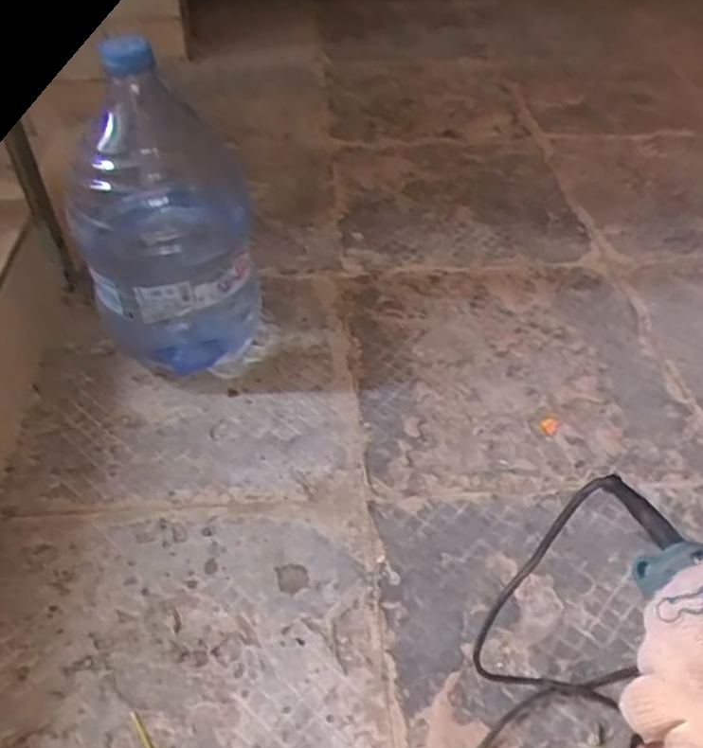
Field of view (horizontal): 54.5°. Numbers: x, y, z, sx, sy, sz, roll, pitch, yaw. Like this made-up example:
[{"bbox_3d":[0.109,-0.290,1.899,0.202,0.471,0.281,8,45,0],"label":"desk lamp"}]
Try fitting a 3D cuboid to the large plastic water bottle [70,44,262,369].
[{"bbox_3d":[-0.259,-0.209,0.963,0.215,0.438,0.233,-10,47,-9],"label":"large plastic water bottle"}]

